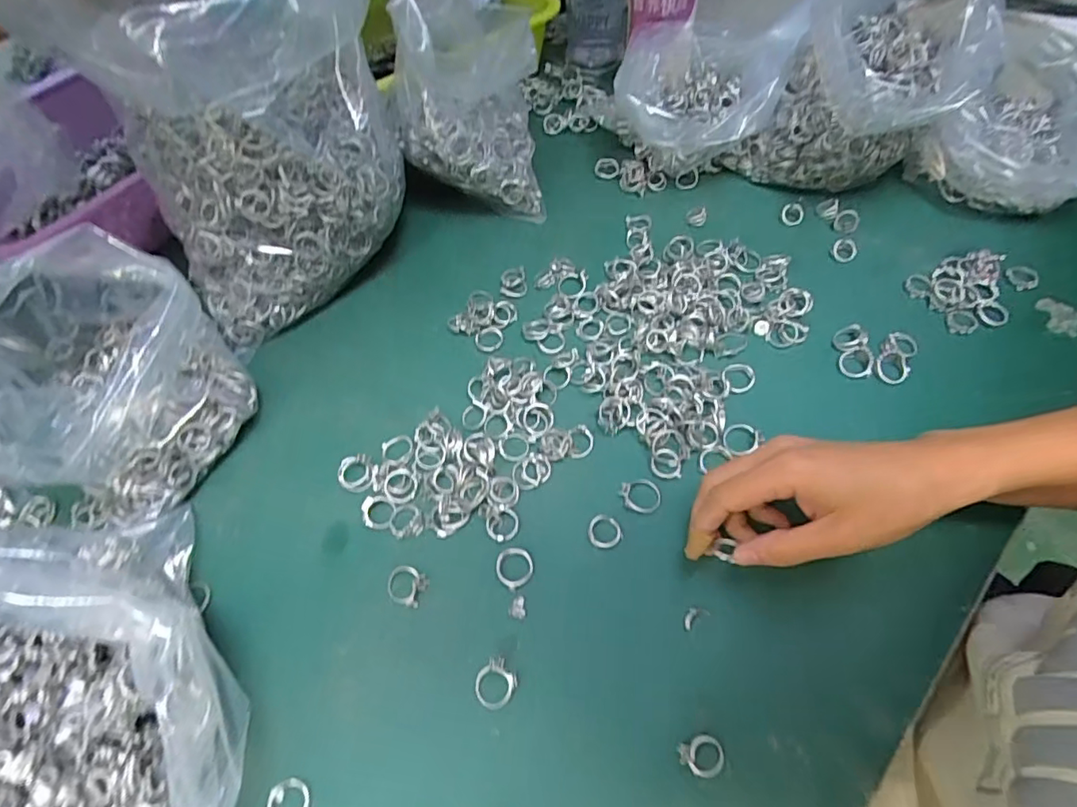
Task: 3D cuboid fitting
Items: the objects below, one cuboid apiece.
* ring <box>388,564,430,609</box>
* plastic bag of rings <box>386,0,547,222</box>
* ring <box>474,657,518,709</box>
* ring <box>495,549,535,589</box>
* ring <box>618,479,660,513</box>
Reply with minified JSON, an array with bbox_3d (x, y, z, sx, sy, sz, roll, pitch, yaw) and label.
[{"bbox_3d":[-0.081,0.111,0.346,0.025,0.004,0.021,21,62,16],"label":"ring"},{"bbox_3d":[-0.061,-0.274,0.498,0.121,0.159,0.144,-2,58,3],"label":"plastic bag of rings"},{"bbox_3d":[-0.024,0.154,0.312,0.021,0.008,0.023,-2,58,3],"label":"ring"},{"bbox_3d":[-0.015,0.099,0.346,0.023,0.004,0.024,-2,58,3],"label":"ring"},{"bbox_3d":[0.066,0.059,0.364,0.026,0.005,0.024,-2,58,3],"label":"ring"}]

